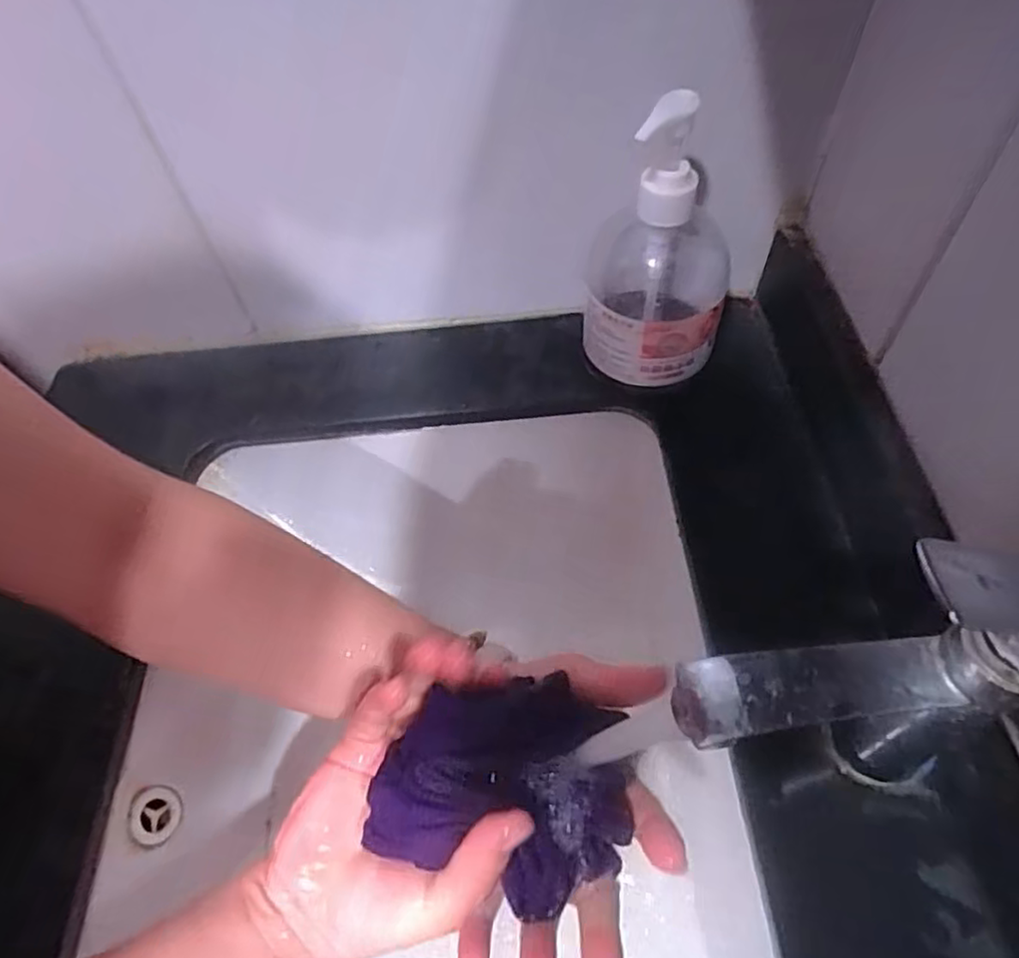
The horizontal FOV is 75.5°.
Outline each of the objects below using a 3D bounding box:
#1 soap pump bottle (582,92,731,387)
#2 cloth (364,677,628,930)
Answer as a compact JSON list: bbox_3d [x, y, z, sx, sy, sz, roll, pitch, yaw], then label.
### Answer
[{"bbox_3d":[0.083,-0.133,0.381,0.079,0.161,0.086,4,57,8],"label":"soap pump bottle"},{"bbox_3d":[0.002,0.123,0.273,0.093,0.047,0.084,16,60,15],"label":"cloth"}]

